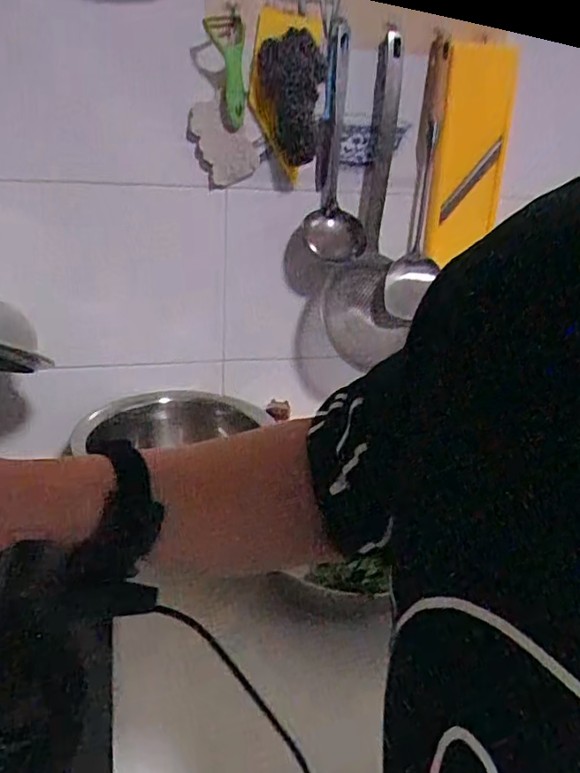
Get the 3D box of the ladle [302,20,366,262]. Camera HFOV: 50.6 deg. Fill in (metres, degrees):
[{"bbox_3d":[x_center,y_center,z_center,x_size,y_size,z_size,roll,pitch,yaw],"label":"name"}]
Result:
[{"bbox_3d":[0.048,-0.320,0.838,0.090,0.291,0.047,-13,23,-20],"label":"ladle"}]

